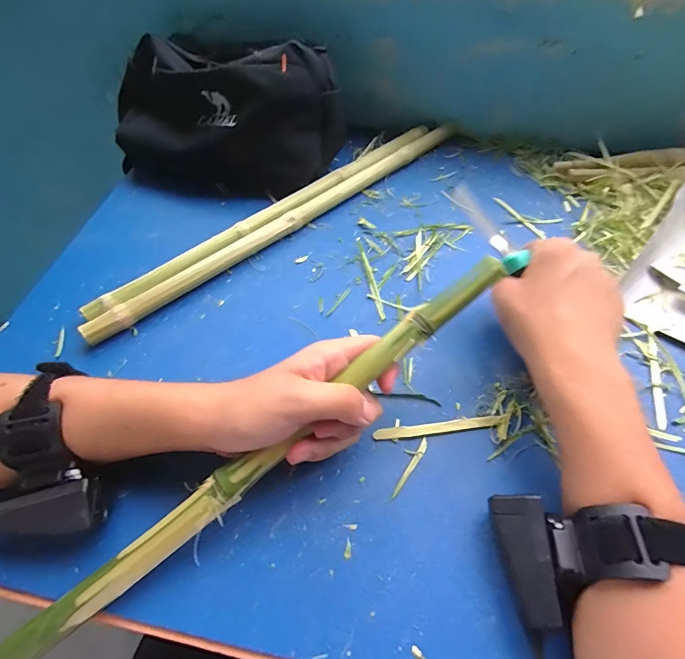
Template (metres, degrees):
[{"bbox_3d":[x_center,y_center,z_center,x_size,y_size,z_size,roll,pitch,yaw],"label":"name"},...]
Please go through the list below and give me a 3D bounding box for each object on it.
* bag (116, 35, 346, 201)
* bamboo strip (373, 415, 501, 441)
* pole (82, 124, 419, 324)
[{"bbox_3d":[-0.149,-0.256,0.468,0.289,0.131,0.157,13,57,10],"label":"bag"},{"bbox_3d":[0.075,0.078,0.305,0.100,0.004,0.009,-7,56,-3],"label":"bamboo strip"},{"bbox_3d":[-0.064,-0.140,0.447,0.462,0.024,0.027,-38,63,-22],"label":"pole"}]

